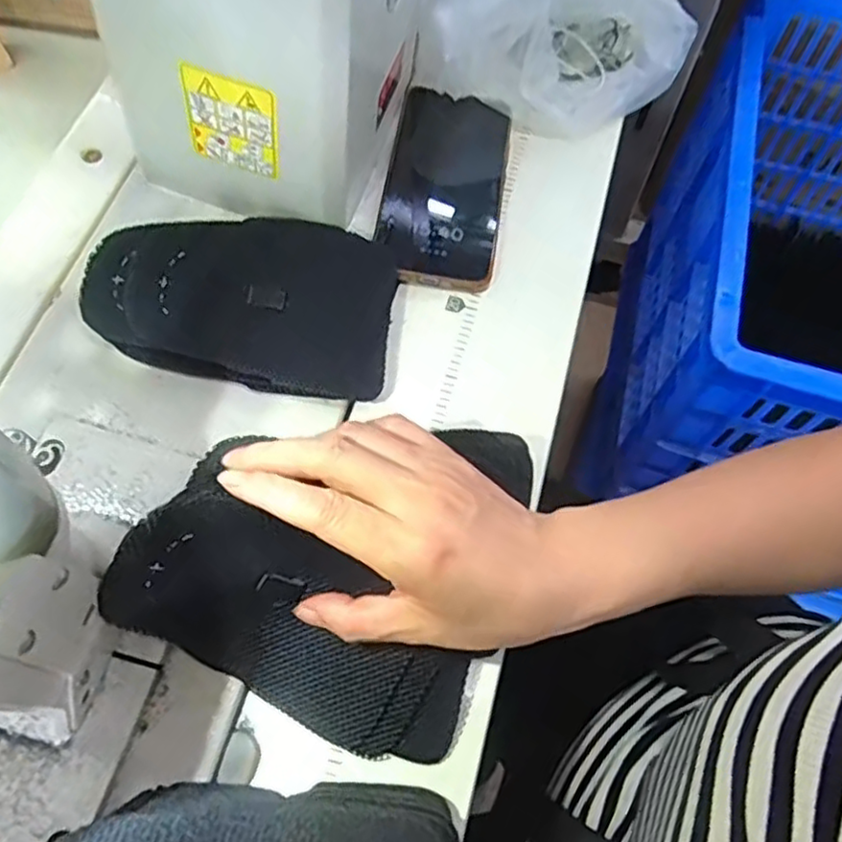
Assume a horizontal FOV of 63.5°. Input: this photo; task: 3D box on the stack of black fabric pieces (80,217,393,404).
[{"bbox_3d":[-0.100,-0.074,0.388,0.165,0.027,0.107,8,65,2],"label":"stack of black fabric pieces"}]

